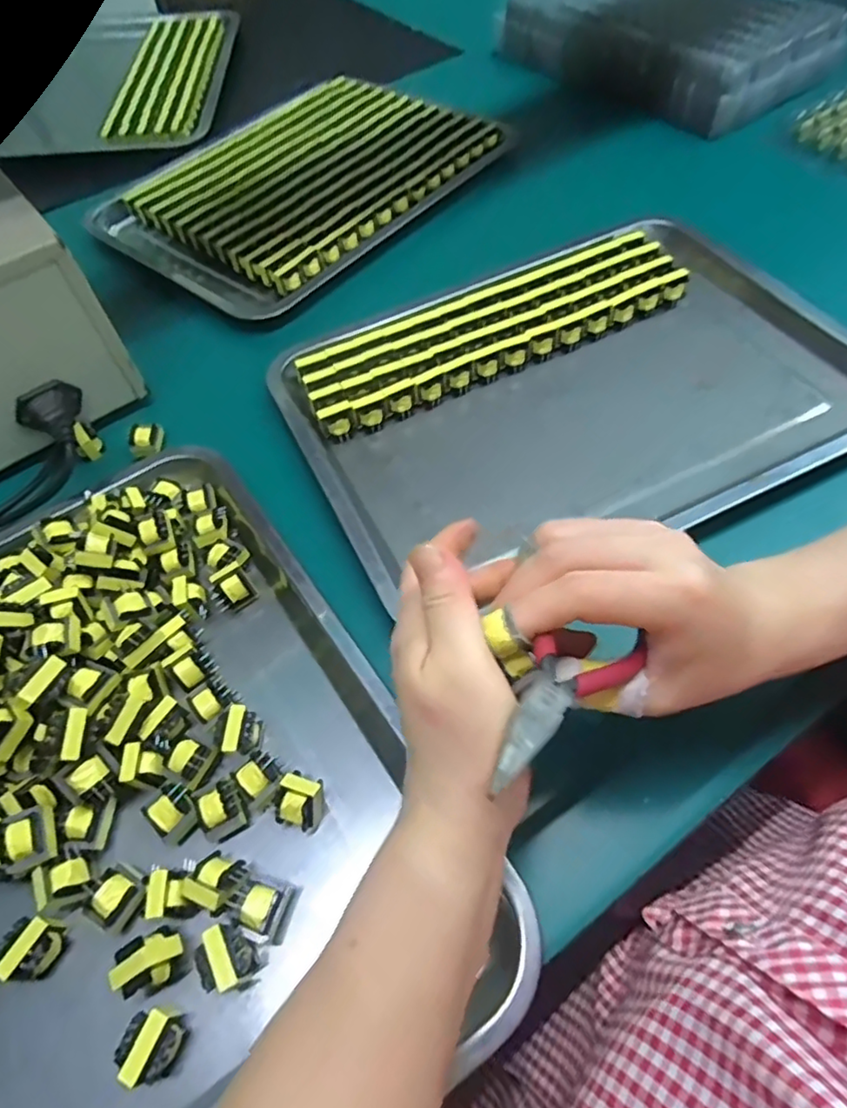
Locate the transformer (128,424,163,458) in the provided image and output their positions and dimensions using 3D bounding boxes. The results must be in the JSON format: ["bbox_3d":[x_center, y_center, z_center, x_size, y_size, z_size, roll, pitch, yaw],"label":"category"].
[{"bbox_3d":[-0.206,-0.086,0.451,0.021,0.013,0.025,-8,58,-1],"label":"transformer"}]

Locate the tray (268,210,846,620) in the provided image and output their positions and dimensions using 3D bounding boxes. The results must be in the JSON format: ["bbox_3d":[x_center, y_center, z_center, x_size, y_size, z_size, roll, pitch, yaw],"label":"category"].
[{"bbox_3d":[0.107,-0.122,0.454,0.397,0.033,0.286,-21,59,-9],"label":"tray"}]

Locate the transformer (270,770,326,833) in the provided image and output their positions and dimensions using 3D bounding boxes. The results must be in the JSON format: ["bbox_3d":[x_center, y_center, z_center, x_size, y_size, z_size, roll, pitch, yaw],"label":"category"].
[{"bbox_3d":[-0.060,0.123,0.300,0.023,0.025,0.023,16,61,14],"label":"transformer"}]

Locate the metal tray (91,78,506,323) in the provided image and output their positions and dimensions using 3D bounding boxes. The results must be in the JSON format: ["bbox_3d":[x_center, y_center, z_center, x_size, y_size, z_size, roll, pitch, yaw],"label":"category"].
[{"bbox_3d":[-0.121,-0.387,0.634,0.263,0.034,0.381,37,67,23],"label":"metal tray"}]

